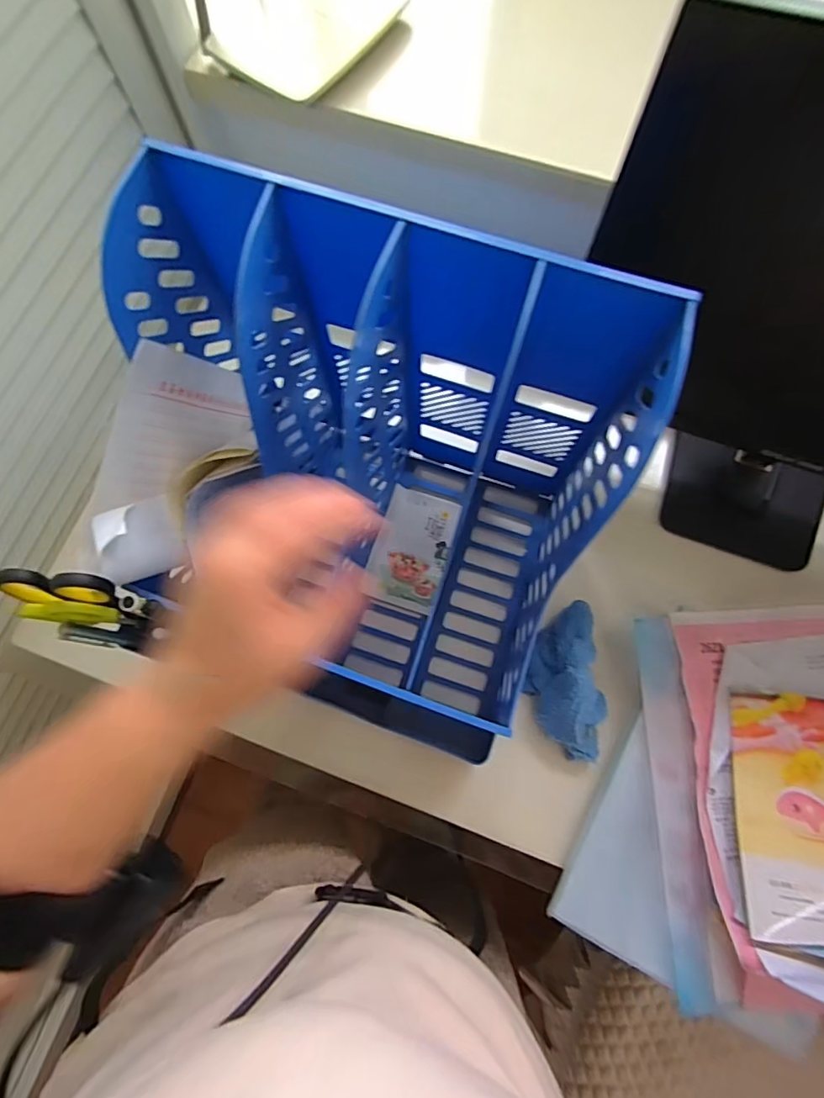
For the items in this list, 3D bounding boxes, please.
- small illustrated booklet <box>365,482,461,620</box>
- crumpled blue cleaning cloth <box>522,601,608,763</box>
[{"bbox_3d":[0.001,0.000,0.542,0.077,0.007,0.122,18,77,5],"label":"small illustrated booklet"},{"bbox_3d":[0.144,0.125,0.484,0.064,0.076,0.138,-6,74,-1],"label":"crumpled blue cleaning cloth"}]

